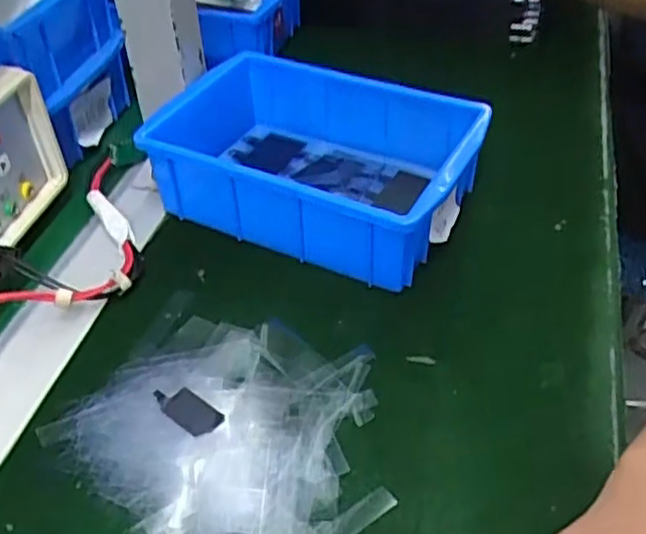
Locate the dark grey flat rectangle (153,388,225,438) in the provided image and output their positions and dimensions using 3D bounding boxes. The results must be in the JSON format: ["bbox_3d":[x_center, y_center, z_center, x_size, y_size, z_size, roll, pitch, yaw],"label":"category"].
[{"bbox_3d":[-0.071,0.073,0.370,0.040,0.004,0.019,29,51,28],"label":"dark grey flat rectangle"}]

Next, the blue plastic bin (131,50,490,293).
[{"bbox_3d":[-0.005,-0.070,0.476,0.193,0.070,0.127,19,47,21],"label":"blue plastic bin"}]

